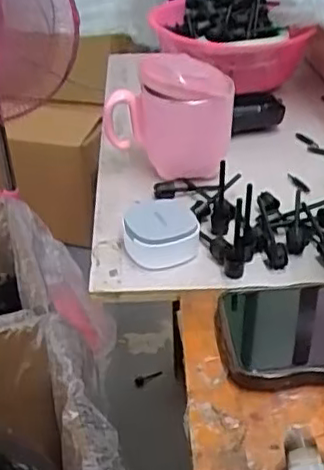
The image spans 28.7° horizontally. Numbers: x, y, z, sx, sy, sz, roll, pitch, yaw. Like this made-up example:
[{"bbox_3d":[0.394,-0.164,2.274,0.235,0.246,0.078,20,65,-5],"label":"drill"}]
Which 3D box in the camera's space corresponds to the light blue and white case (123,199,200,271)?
[{"bbox_3d":[0.000,-0.005,0.480,0.055,0.025,0.055,-1,35,1],"label":"light blue and white case"}]

